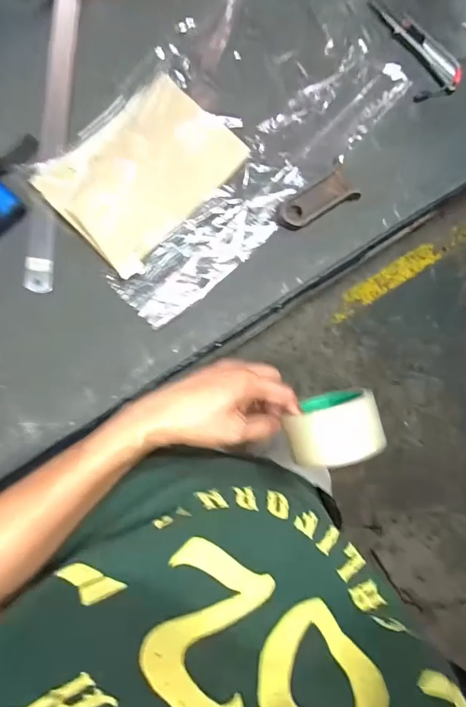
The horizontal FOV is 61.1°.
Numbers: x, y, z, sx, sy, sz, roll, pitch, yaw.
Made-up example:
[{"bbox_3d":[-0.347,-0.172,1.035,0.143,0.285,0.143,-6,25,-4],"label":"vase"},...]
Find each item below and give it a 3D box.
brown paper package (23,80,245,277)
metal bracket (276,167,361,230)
[{"bbox_3d":[-0.113,-0.241,0.524,0.162,0.020,0.239,45,86,0],"label":"brown paper package"},{"bbox_3d":[0.115,-0.205,0.537,0.106,0.028,0.042,-32,89,-4],"label":"metal bracket"}]

